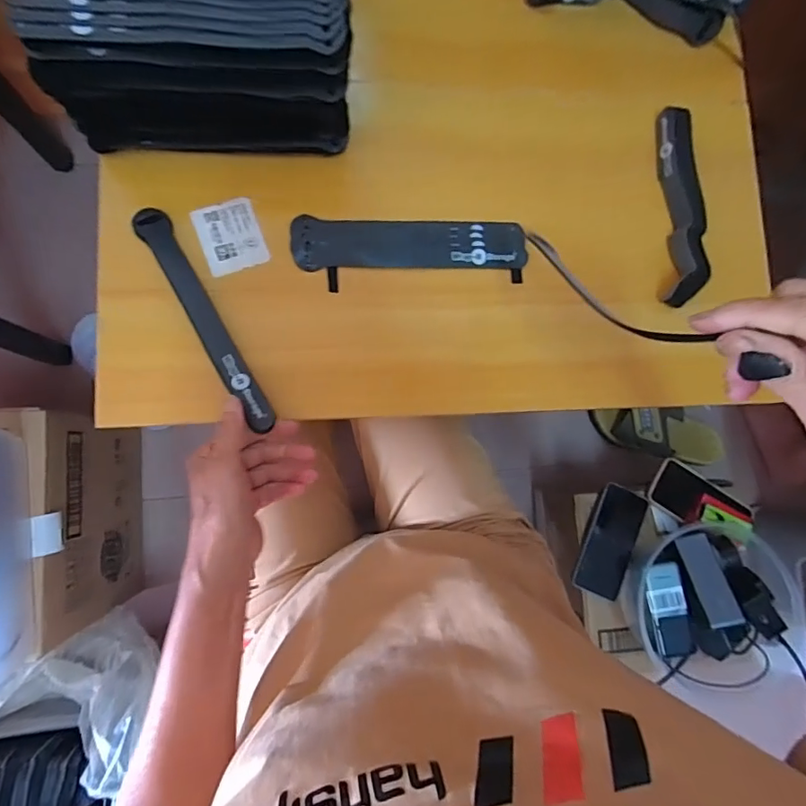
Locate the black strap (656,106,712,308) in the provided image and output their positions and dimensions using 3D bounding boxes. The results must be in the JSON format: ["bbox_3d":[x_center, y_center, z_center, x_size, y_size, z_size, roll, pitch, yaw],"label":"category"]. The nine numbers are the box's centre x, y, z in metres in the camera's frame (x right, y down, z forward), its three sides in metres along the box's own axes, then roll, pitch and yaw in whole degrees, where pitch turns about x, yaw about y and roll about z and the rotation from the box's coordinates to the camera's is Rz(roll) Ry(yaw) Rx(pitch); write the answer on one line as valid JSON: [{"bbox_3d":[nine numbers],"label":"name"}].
[{"bbox_3d":[0.256,-0.180,0.459,0.034,0.028,0.187,2,84,-7],"label":"black strap"}]

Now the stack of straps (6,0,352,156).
[{"bbox_3d":[-0.141,-0.257,0.360,0.202,0.117,0.129,-5,85,-8],"label":"stack of straps"}]

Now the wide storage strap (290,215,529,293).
[{"bbox_3d":[0.008,-0.131,0.430,0.198,0.009,0.053,-1,85,-8],"label":"wide storage strap"}]

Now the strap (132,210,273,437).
[{"bbox_3d":[-0.156,-0.068,0.394,0.023,0.016,0.197,-30,85,-9],"label":"strap"}]

